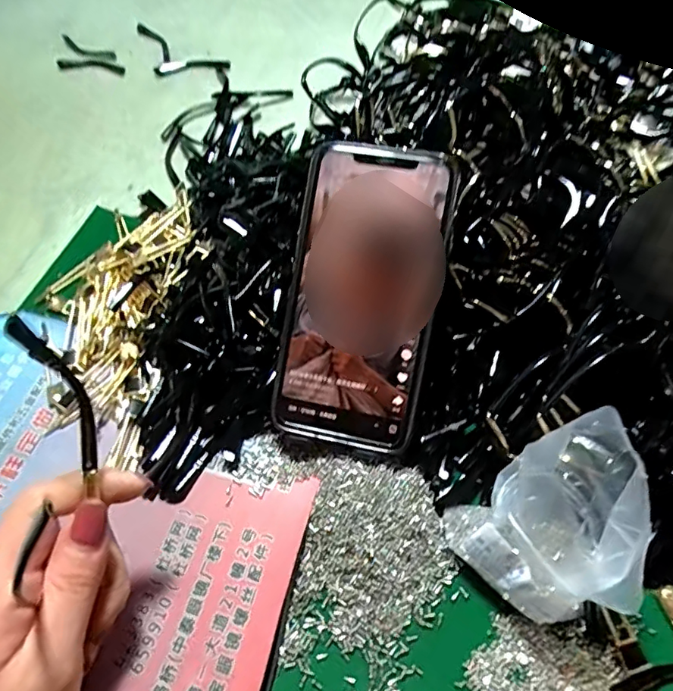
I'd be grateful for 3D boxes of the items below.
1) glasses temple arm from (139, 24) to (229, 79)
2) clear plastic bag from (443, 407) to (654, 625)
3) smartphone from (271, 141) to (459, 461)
[{"bbox_3d":[-0.170,-0.292,0.531,0.134,0.005,0.053,31,66,20],"label":"glasses temple arm"},{"bbox_3d":[0.100,0.081,0.238,0.074,0.083,0.070,-34,63,-16],"label":"clear plastic bag"},{"bbox_3d":[0.014,-0.023,0.280,0.077,0.009,0.160,11,94,10],"label":"smartphone"}]

